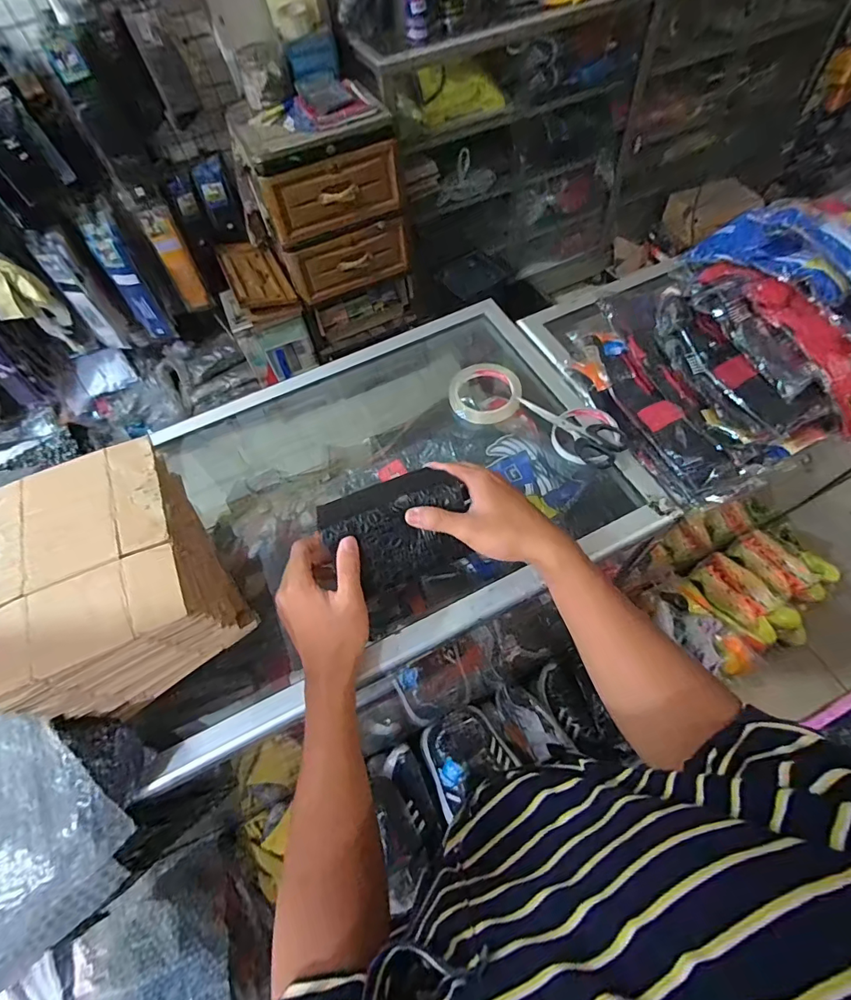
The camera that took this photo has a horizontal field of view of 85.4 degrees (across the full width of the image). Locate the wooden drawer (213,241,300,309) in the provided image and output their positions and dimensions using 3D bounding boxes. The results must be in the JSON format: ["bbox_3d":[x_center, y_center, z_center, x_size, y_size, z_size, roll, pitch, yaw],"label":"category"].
[{"bbox_3d":[-0.604,-0.800,1.627,0.191,0.033,0.367,-18,62,-21],"label":"wooden drawer"}]

